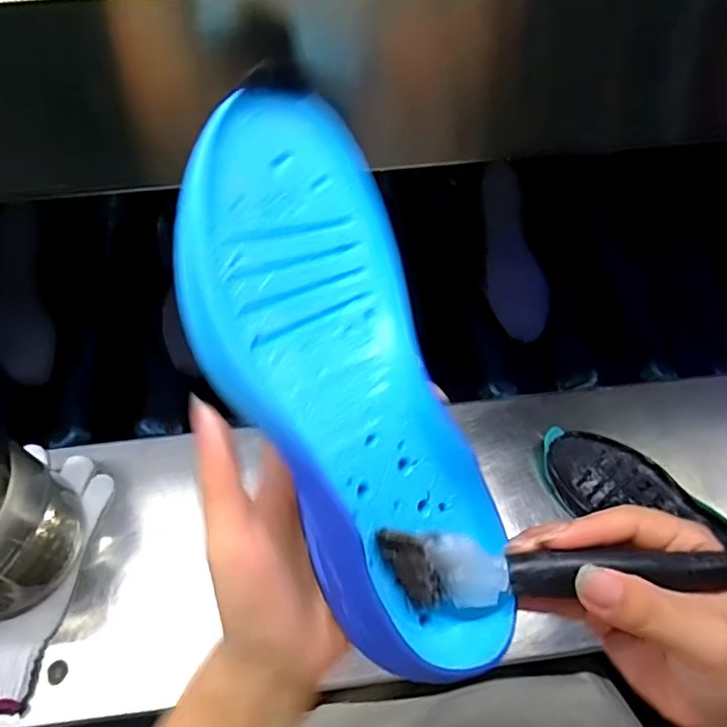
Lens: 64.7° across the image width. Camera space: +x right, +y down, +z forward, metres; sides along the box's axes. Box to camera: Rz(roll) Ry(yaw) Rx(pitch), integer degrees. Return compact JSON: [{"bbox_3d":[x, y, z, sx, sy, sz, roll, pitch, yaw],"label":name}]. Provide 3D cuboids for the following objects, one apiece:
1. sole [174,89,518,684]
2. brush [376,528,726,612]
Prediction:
[{"bbox_3d":[-0.009,0.010,0.235,0.090,0.029,0.234,-20,90,-11],"label":"sole"},{"bbox_3d":[0.091,0.083,0.232,0.166,0.028,0.023,0,60,-3],"label":"brush"}]

